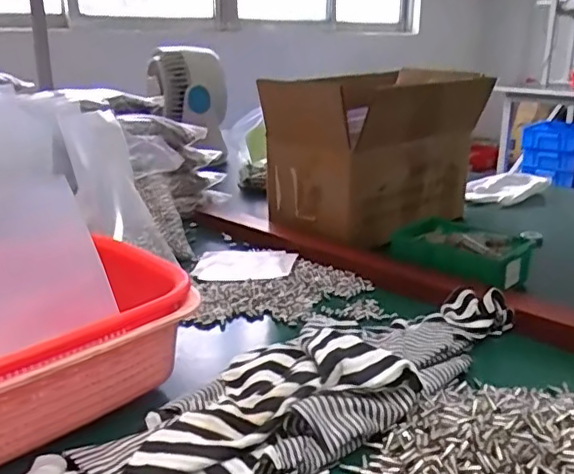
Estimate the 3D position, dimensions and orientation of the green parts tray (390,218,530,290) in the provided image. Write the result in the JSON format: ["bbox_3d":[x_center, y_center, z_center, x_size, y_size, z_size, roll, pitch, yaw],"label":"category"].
[{"bbox_3d":[0.205,0.015,0.711,0.097,0.044,0.149,-15,23,-39],"label":"green parts tray"}]

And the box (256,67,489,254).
[{"bbox_3d":[0.129,-0.116,0.863,0.278,0.210,0.174,-14,22,-36],"label":"box"}]

